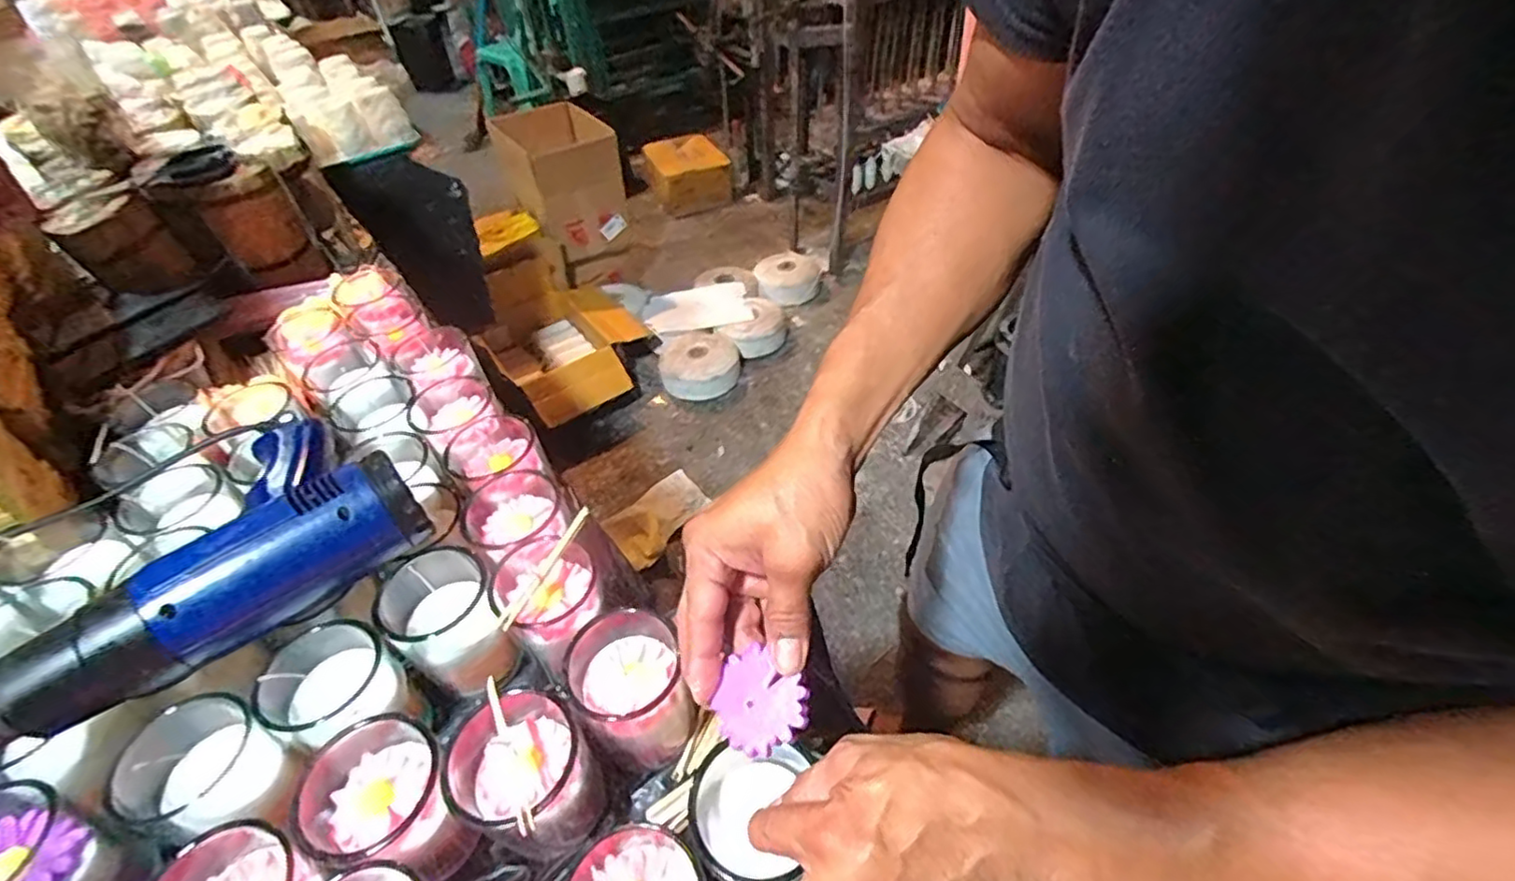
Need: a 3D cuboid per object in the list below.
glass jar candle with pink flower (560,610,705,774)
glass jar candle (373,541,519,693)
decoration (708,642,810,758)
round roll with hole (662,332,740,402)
[{"bbox_3d":[-0.084,0.163,0.438,0.069,0.082,0.078,-22,48,-17],"label":"glass jar candle with pink flower"},{"bbox_3d":[-0.219,0.133,0.469,0.072,0.074,0.084,-30,50,-23],"label":"glass jar candle"},{"bbox_3d":[0.001,0.139,0.345,0.049,0.005,0.047,-8,70,22],"label":"decoration"},{"bbox_3d":[-0.162,-0.211,1.842,0.219,0.079,0.216,-11,45,-6],"label":"round roll with hole"}]

